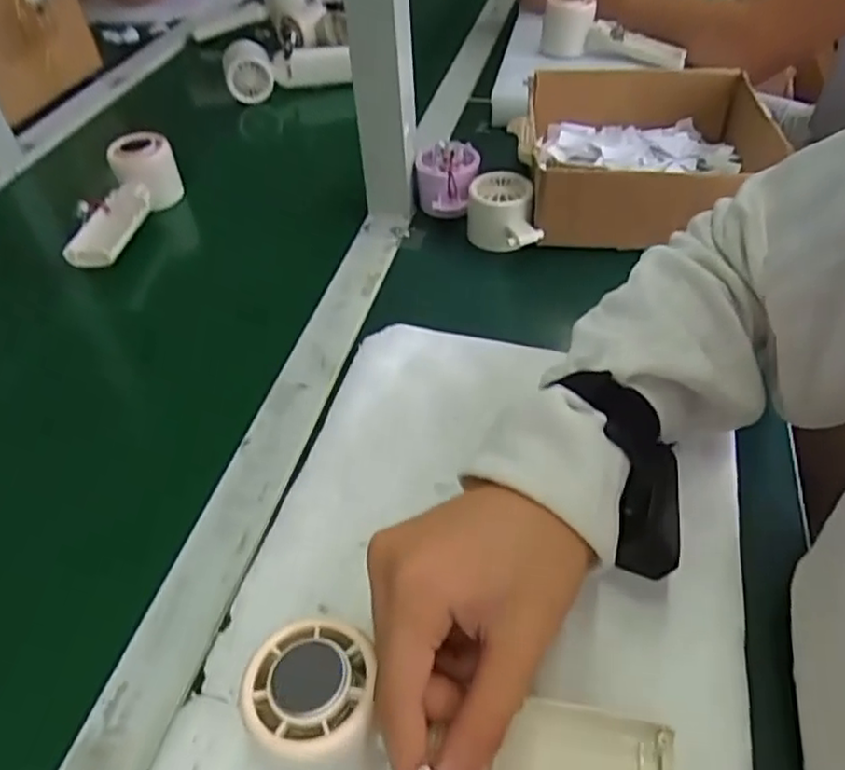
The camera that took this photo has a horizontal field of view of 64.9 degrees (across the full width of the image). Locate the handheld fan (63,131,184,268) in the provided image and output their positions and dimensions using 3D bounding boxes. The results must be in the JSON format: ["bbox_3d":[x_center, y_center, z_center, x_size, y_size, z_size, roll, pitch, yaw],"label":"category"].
[{"bbox_3d":[-0.272,-0.164,0.597,0.054,0.055,0.154,5,46,8],"label":"handheld fan"}]

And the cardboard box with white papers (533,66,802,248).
[{"bbox_3d":[0.199,-0.210,0.593,0.197,0.068,0.209,3,46,6],"label":"cardboard box with white papers"}]

